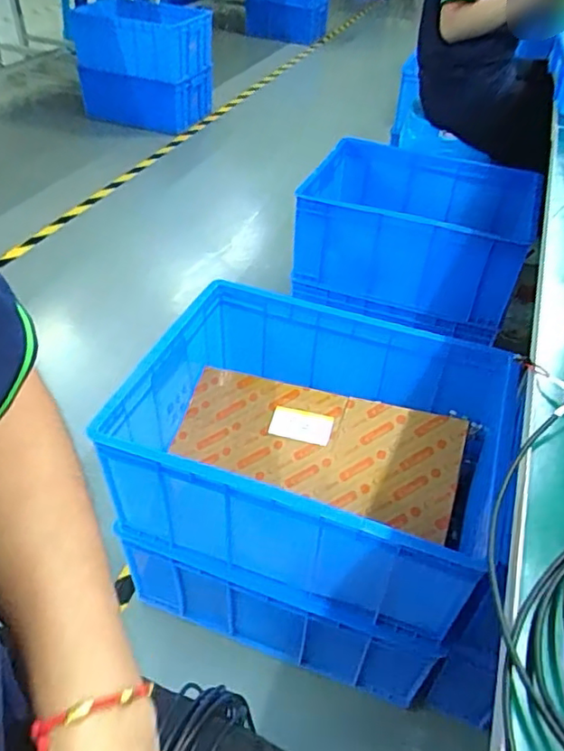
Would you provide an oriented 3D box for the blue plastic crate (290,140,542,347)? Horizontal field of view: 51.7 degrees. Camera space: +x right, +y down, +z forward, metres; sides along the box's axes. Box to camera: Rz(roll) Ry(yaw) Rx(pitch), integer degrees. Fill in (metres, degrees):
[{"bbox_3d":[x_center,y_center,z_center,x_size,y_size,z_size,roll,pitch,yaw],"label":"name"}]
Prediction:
[{"bbox_3d":[0.326,-0.371,1.479,0.513,0.241,0.422,13,44,10],"label":"blue plastic crate"}]

